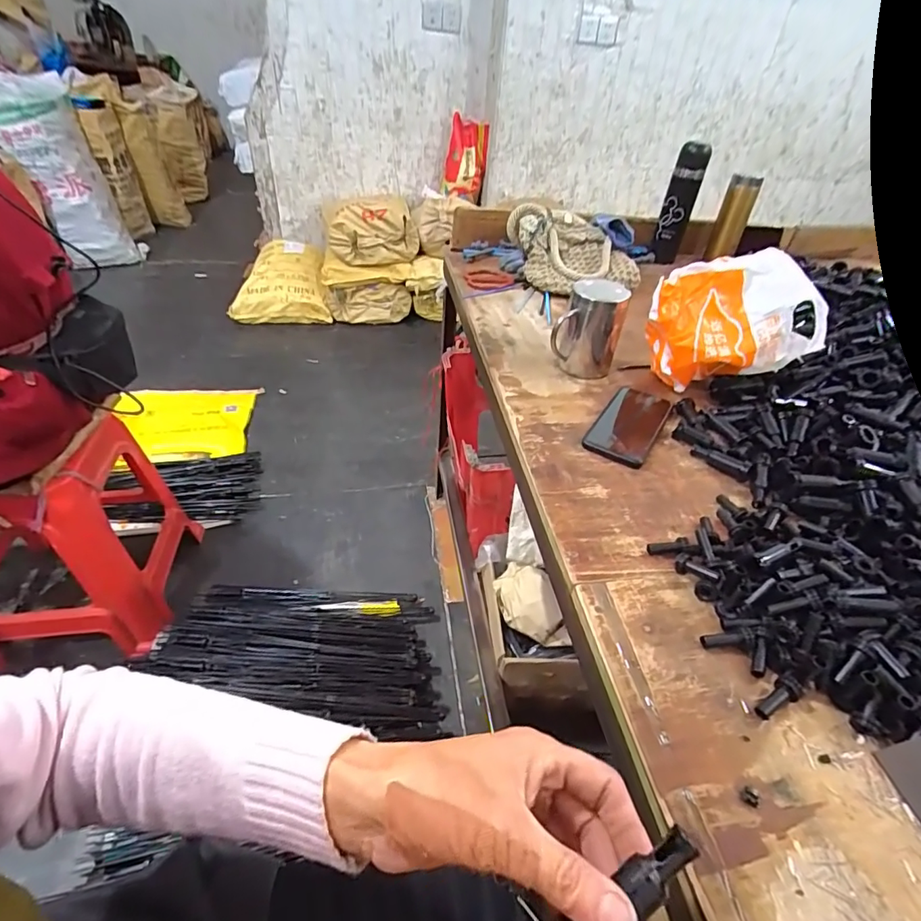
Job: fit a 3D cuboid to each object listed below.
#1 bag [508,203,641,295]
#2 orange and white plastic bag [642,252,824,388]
[{"bbox_3d":[0.227,-0.414,0.980,0.215,0.119,0.202,-11,43,-17],"label":"bag"},{"bbox_3d":[0.349,-0.173,0.658,0.206,0.165,0.108,1,41,-4],"label":"orange and white plastic bag"}]

